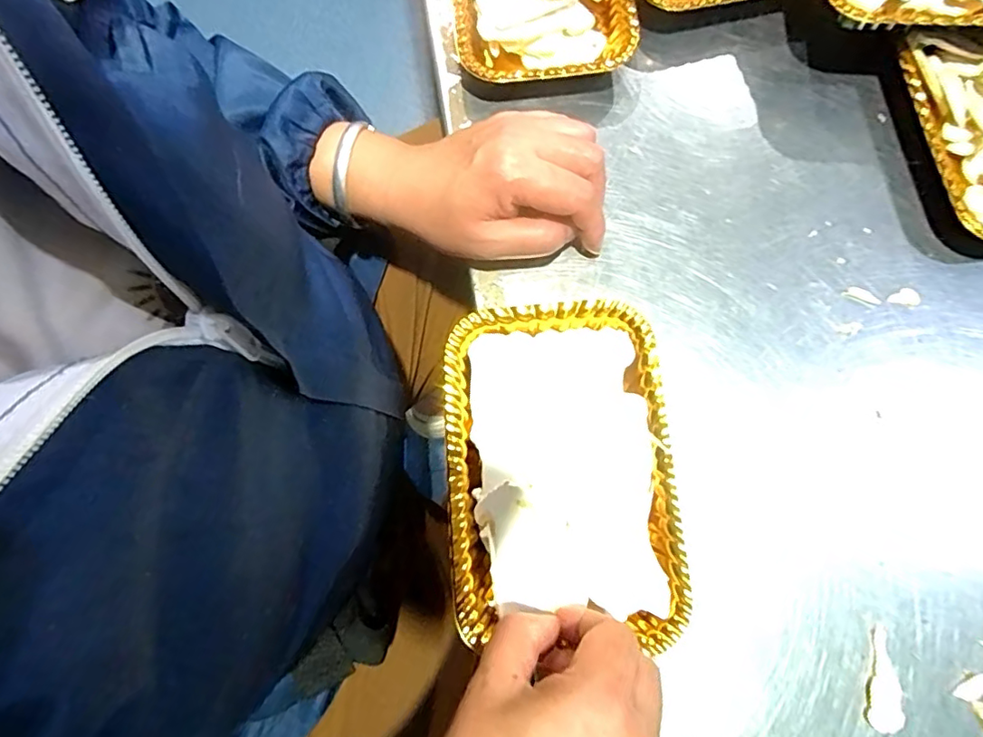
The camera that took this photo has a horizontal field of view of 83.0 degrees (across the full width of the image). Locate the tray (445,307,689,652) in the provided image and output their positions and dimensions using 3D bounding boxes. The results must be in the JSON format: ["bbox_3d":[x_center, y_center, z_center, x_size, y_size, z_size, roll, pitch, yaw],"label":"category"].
[{"bbox_3d":[0.037,0.053,0.312,0.121,0.026,0.181,-3,75,1],"label":"tray"}]

